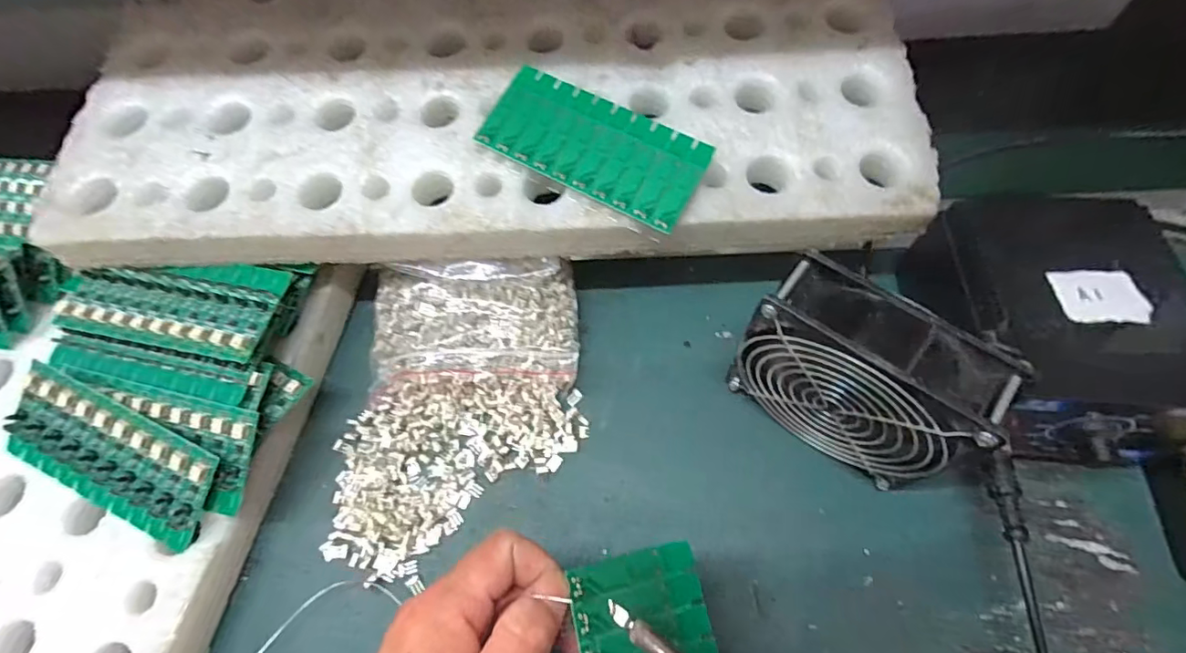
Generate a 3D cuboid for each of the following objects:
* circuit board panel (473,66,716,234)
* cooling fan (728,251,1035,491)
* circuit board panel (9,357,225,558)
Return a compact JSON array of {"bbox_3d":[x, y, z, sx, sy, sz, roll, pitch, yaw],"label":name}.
[{"bbox_3d":[0.000,-0.112,0.324,0.137,0.004,0.061,28,80,11],"label":"circuit board panel"},{"bbox_3d":[0.142,0.032,0.294,0.118,0.120,0.049,34,70,18],"label":"cooling fan"},{"bbox_3d":[-0.286,0.077,0.309,0.134,0.007,0.061,23,96,8],"label":"circuit board panel"}]

